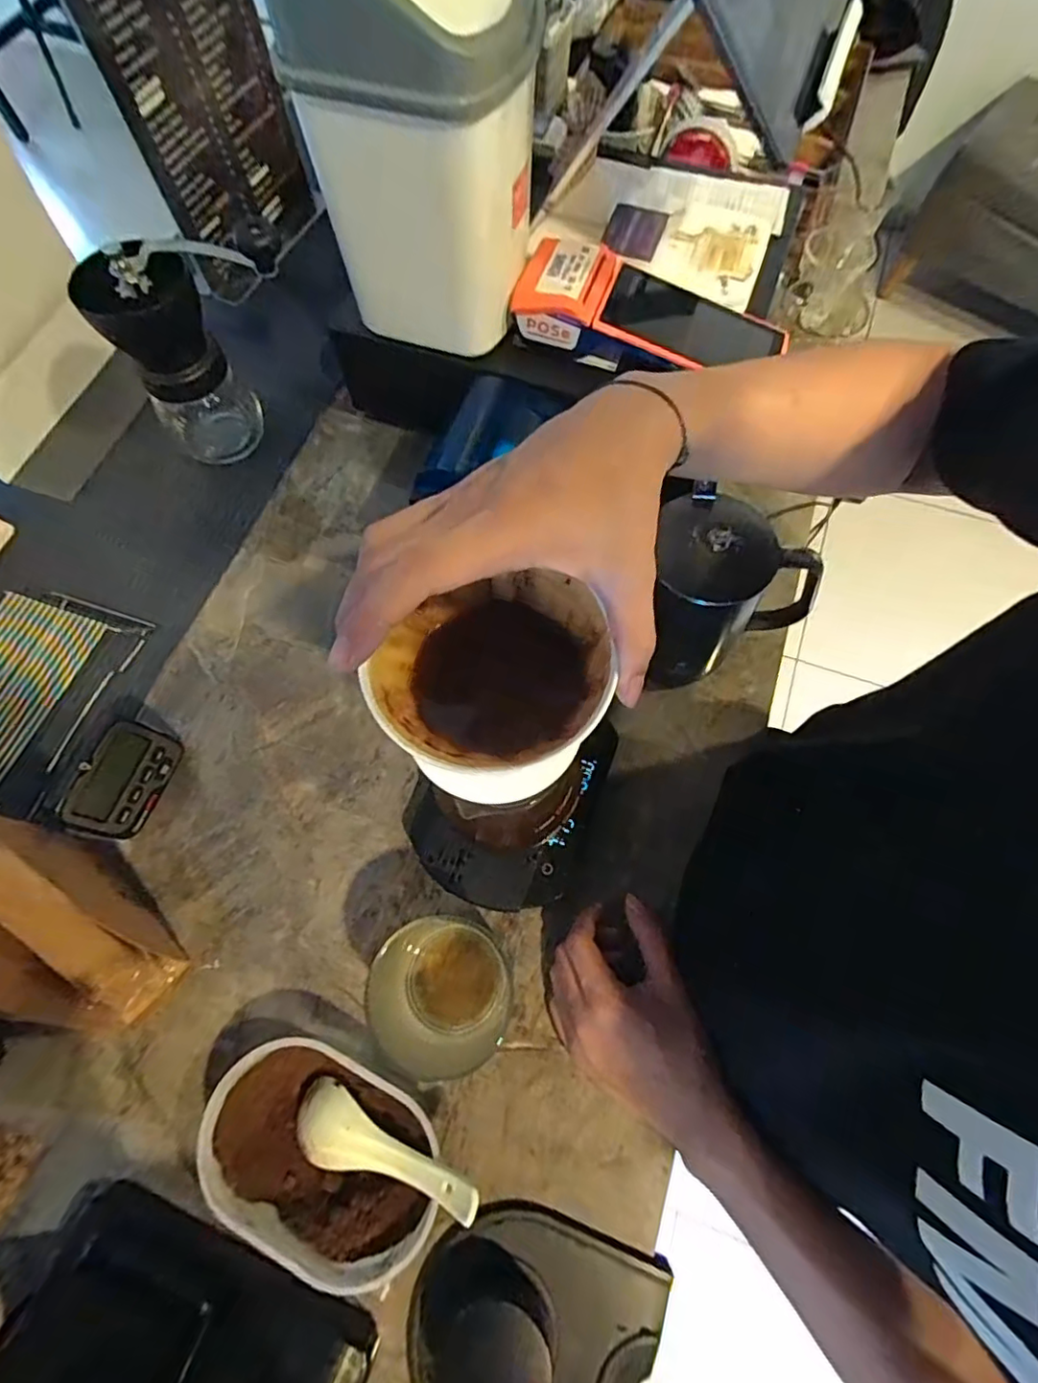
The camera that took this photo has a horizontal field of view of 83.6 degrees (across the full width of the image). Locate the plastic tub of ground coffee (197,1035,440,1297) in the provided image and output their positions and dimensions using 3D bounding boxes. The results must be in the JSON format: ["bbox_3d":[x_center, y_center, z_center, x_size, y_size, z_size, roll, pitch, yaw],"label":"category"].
[{"bbox_3d":[-0.118,0.281,0.361,0.144,0.047,0.098,23,71,9],"label":"plastic tub of ground coffee"}]

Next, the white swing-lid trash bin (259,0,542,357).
[{"bbox_3d":[-0.064,-0.375,0.400,0.149,0.218,0.133,1,69,1],"label":"white swing-lid trash bin"}]

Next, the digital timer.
[{"bbox_3d":[-0.299,0.066,0.439,0.020,0.058,0.080,-3,59,39],"label":"digital timer"}]

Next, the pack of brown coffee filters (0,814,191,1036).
[{"bbox_3d":[-0.302,0.150,0.369,0.071,0.129,0.134,-42,75,-14],"label":"pack of brown coffee filters"}]

